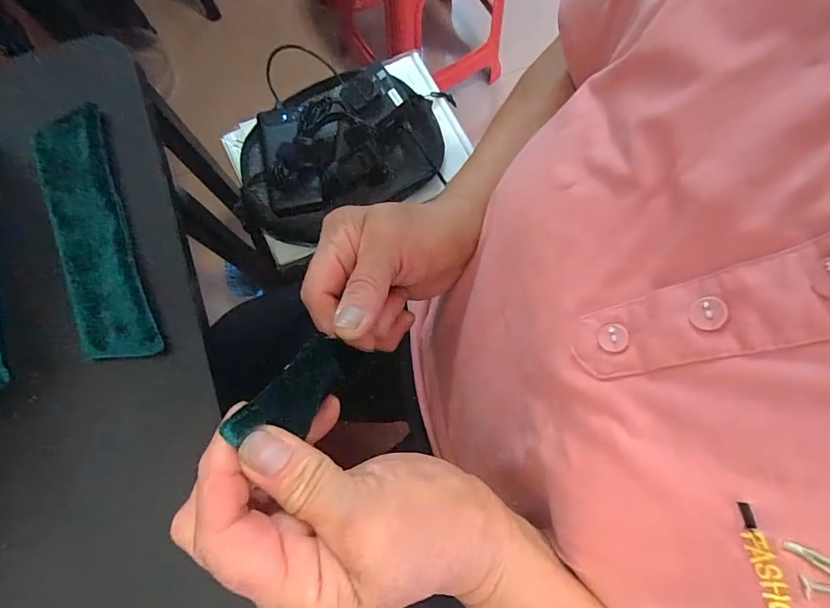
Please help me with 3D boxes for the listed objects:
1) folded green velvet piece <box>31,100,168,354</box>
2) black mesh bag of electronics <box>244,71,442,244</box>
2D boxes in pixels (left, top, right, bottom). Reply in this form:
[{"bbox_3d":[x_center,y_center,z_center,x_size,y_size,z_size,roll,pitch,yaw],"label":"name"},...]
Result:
[{"bbox_3d":[-0.207,-0.044,0.274,0.045,0.015,0.173,-22,78,-4],"label":"folded green velvet piece"},{"bbox_3d":[-0.111,-0.216,0.566,0.292,0.066,0.214,-28,79,-6],"label":"black mesh bag of electronics"}]

